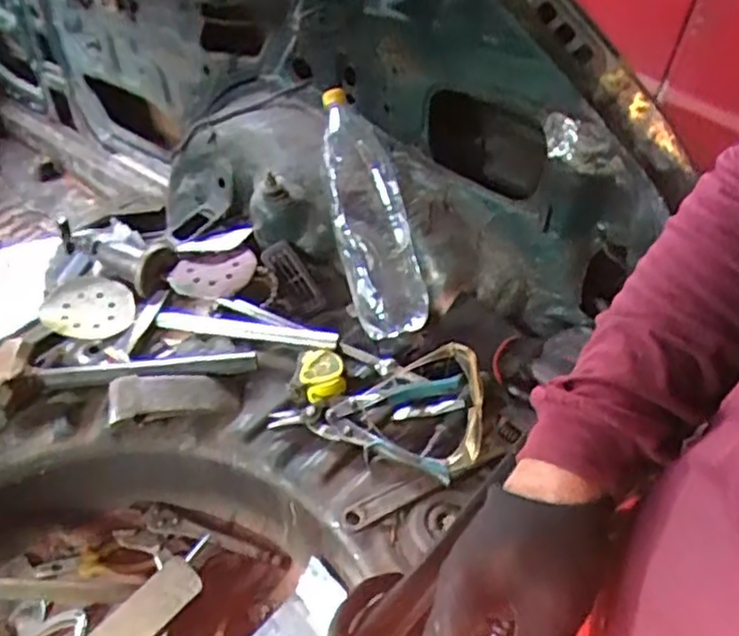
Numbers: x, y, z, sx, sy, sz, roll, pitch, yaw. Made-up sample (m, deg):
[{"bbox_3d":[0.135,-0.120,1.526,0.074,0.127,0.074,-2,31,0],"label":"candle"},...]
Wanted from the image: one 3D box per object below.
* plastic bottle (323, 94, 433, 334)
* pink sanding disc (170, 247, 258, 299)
[{"bbox_3d":[0.002,-0.142,0.922,0.108,0.103,0.330,-14,89,-15],"label":"plastic bottle"},{"bbox_3d":[-0.221,-0.061,0.978,0.120,0.029,0.064,-4,47,-6],"label":"pink sanding disc"}]

